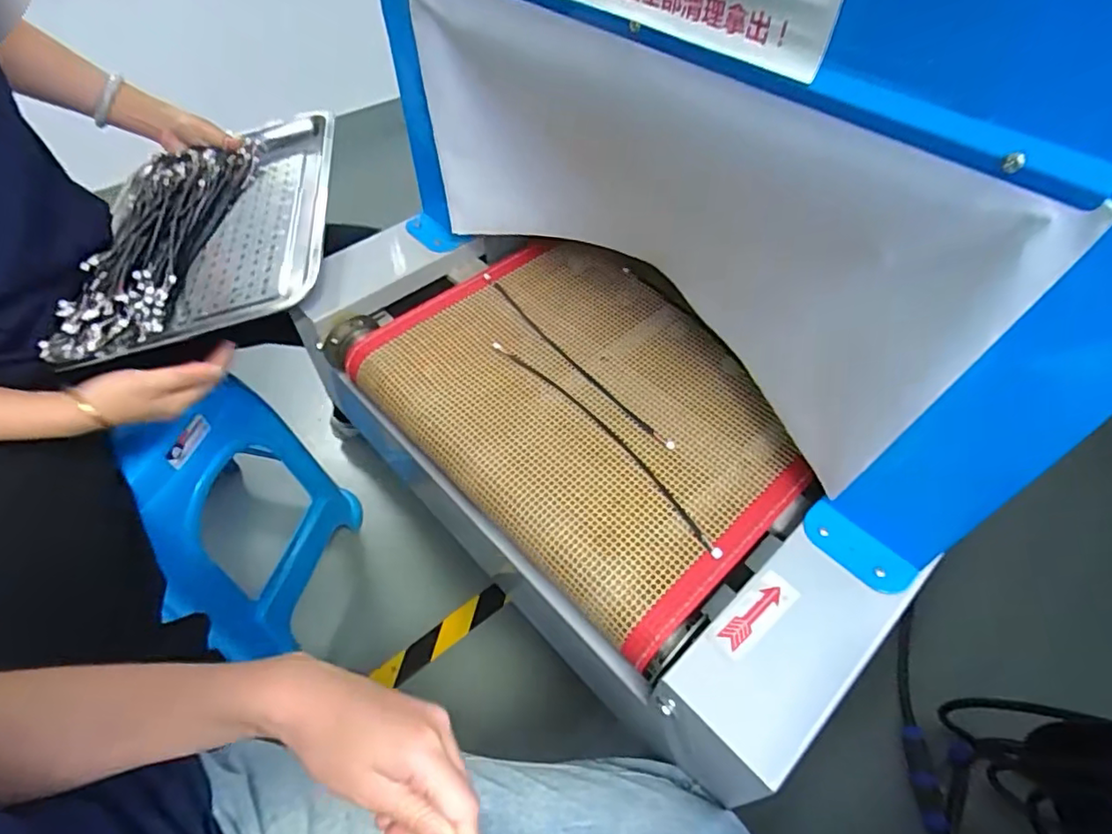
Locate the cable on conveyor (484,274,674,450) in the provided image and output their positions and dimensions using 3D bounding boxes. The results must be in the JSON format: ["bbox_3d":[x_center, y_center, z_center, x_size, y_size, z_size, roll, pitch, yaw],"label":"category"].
[{"bbox_3d":[0.010,-0.060,0.551,0.013,0.006,0.276,-35,60,-19],"label":"cable on conveyor"}]

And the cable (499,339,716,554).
[{"bbox_3d":[0.039,0.013,0.497,0.023,0.007,0.279,-36,61,-19],"label":"cable"}]

